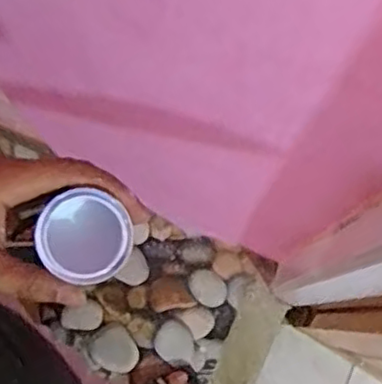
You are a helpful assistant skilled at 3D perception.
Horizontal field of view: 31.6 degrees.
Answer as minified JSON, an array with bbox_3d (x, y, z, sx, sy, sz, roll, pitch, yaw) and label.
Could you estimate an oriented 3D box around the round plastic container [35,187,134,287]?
[{"bbox_3d":[-0.064,0.031,0.427,0.053,0.065,0.055,-10,79,-2],"label":"round plastic container"}]

